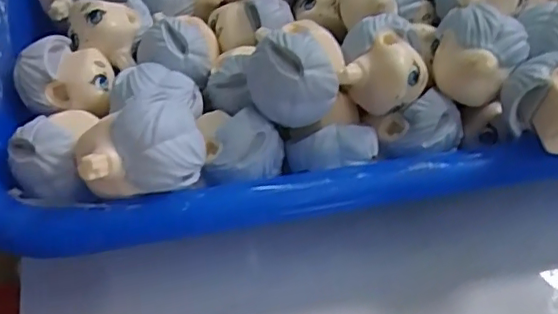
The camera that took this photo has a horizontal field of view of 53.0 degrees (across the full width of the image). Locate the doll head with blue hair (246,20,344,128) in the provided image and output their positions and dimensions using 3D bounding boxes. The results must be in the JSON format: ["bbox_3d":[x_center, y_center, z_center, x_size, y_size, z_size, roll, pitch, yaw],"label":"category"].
[{"bbox_3d":[0.005,-0.022,0.140,0.021,0.023,0.024,14,51,8],"label":"doll head with blue hair"}]

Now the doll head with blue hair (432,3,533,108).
[{"bbox_3d":[0.052,-0.025,0.148,0.022,0.022,0.018,20,52,13],"label":"doll head with blue hair"}]

